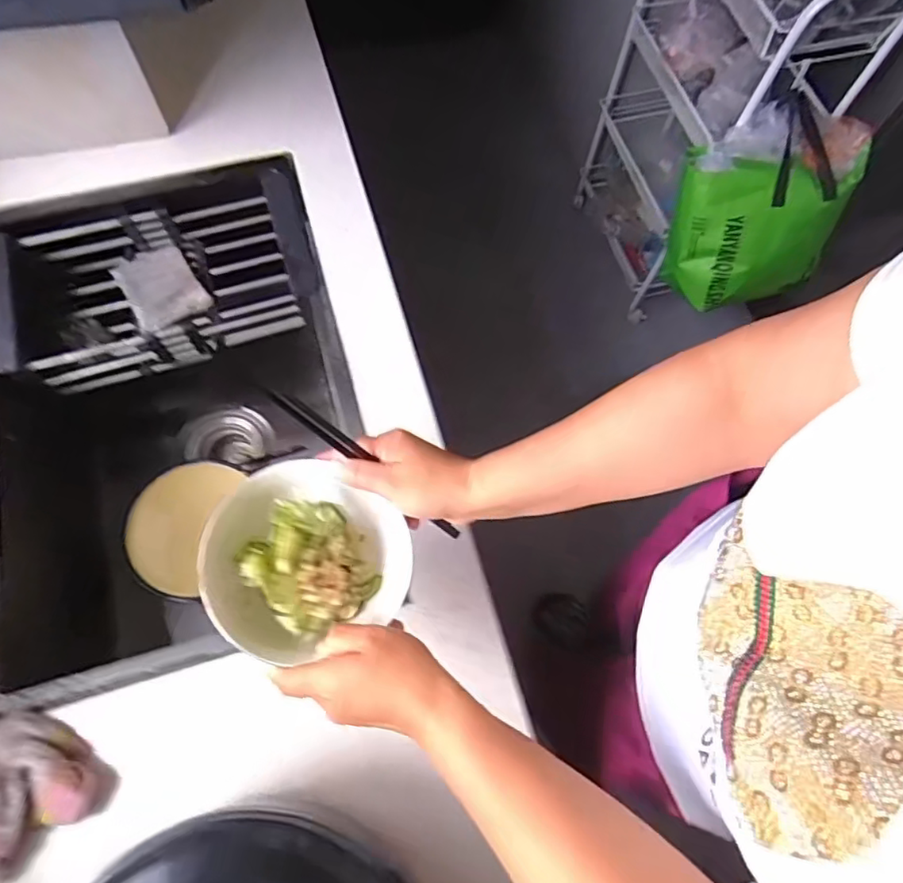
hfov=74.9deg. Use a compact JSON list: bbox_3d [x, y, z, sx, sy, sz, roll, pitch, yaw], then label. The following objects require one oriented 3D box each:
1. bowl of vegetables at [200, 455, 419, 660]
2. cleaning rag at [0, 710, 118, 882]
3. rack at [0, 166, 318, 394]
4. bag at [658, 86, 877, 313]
[{"bbox_3d":[-0.111,0.095,0.464,0.143,0.102,0.144,1,69,-1],"label":"bowl of vegetables"},{"bbox_3d":[-0.377,0.302,0.489,0.127,0.061,0.125,27,71,9],"label":"cleaning rag"},{"bbox_3d":[-0.367,-0.207,0.753,0.379,0.082,0.207,-17,71,-8],"label":"rack"},{"bbox_3d":[0.582,-0.419,1.078,0.317,0.278,0.184,-14,70,-7],"label":"bag"}]

